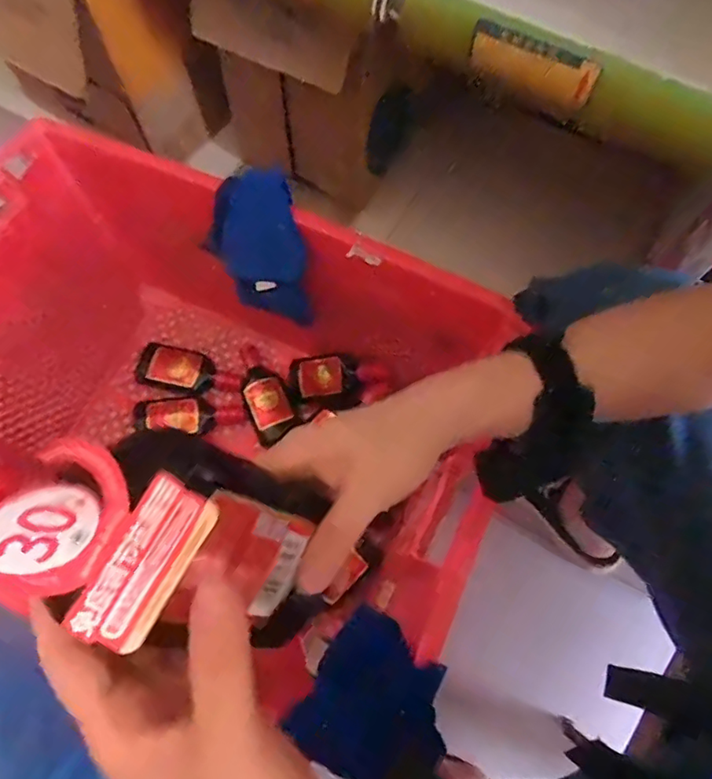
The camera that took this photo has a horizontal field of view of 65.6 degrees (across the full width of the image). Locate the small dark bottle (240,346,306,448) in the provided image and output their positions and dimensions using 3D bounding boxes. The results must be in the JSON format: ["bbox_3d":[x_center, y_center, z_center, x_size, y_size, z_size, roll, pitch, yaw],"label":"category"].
[{"bbox_3d":[-0.147,0.000,0.839,0.071,0.032,0.152,-30,74,-10],"label":"small dark bottle"}]

